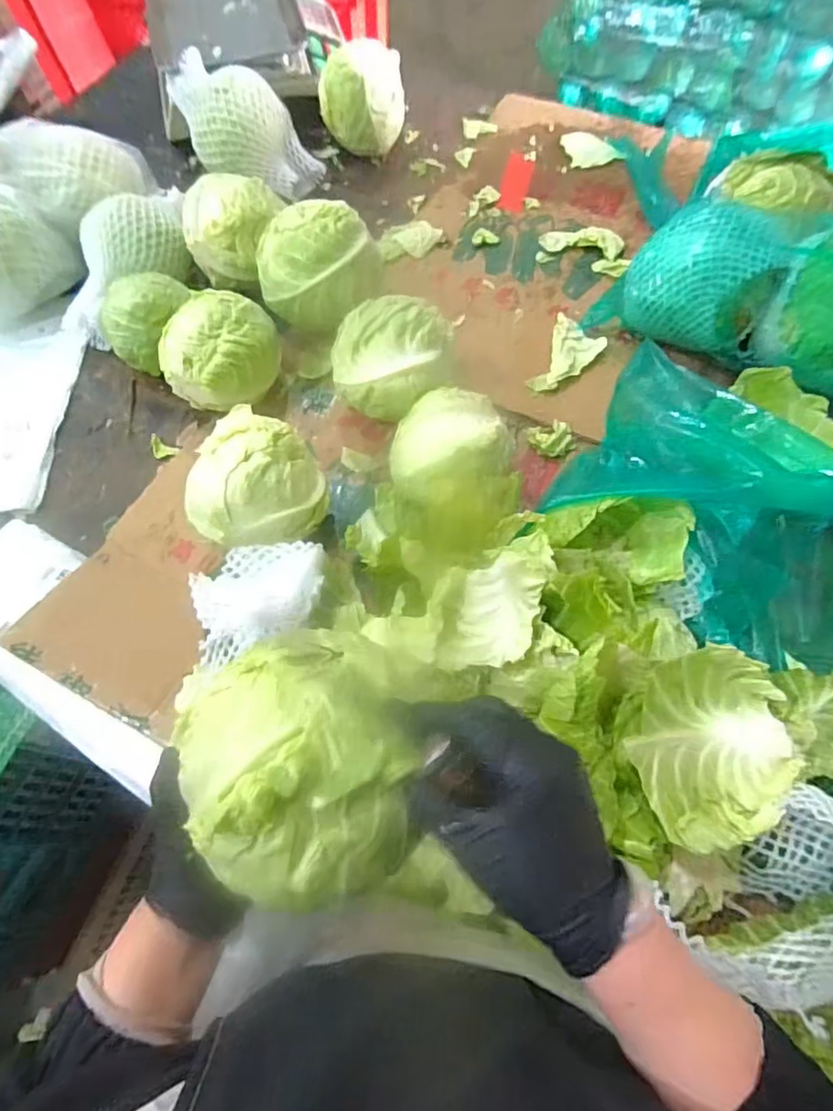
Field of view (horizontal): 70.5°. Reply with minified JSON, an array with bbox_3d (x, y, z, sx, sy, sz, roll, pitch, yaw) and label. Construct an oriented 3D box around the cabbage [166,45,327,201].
[{"bbox_3d":[-0.284,-0.656,0.903,0.232,0.114,0.129,28,69,13],"label":"cabbage"}]

